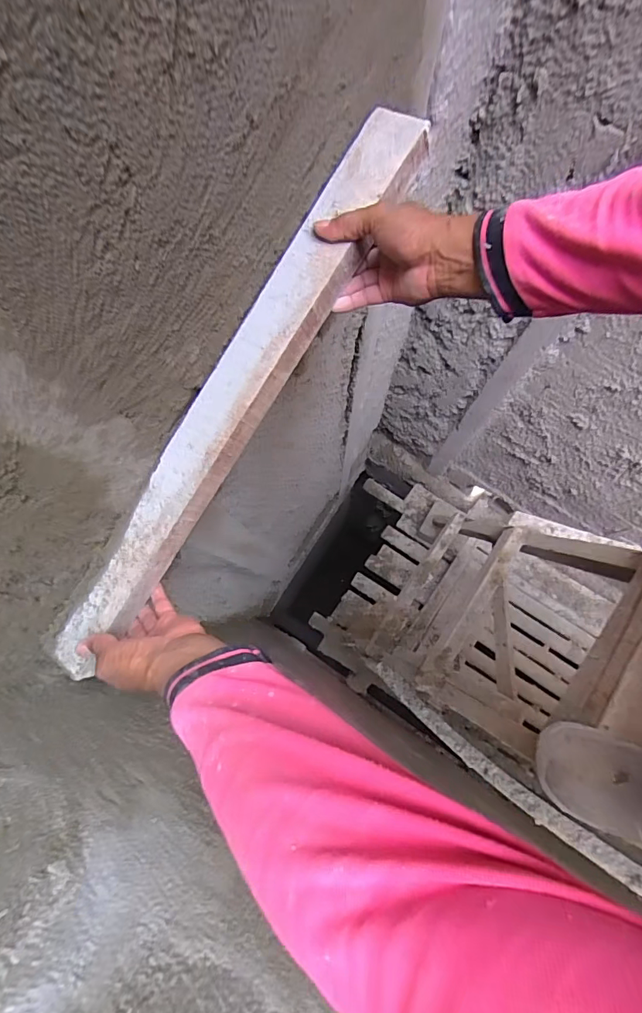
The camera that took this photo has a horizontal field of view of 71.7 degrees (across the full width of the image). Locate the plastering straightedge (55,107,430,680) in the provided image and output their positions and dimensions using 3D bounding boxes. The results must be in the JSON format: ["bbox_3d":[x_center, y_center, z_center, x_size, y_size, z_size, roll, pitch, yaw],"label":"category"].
[{"bbox_3d":[-0.089,-0.104,0.453,0.065,0.032,0.620,33,93,7],"label":"plastering straightedge"}]

